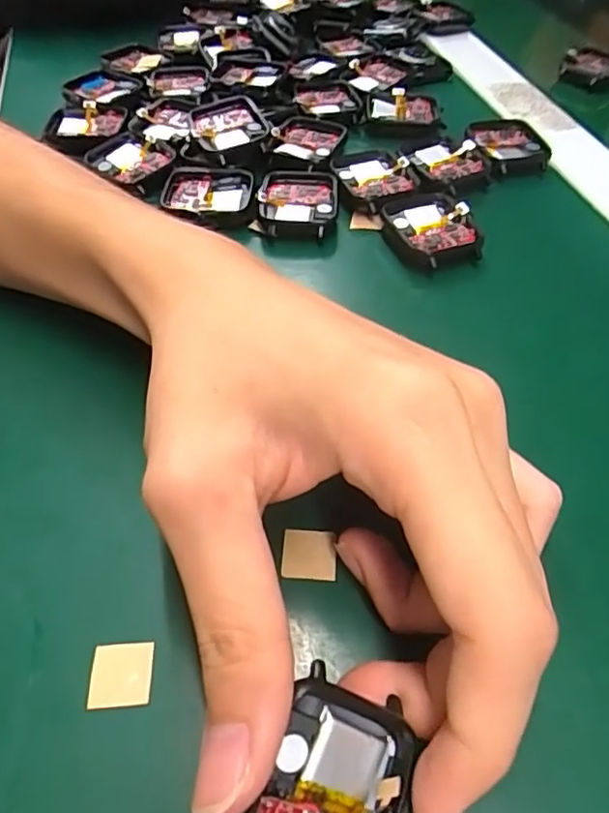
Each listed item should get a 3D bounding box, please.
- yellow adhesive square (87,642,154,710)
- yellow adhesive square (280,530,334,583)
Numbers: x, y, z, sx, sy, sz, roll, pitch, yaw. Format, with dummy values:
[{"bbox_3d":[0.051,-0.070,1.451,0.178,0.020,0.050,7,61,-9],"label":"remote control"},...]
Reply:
[{"bbox_3d":[-0.048,0.070,0.150,0.015,0.004,0.015,-3,48,-4],"label":"yellow adhesive square"},{"bbox_3d":[0.001,0.043,0.170,0.015,0.004,0.015,3,53,2],"label":"yellow adhesive square"}]

